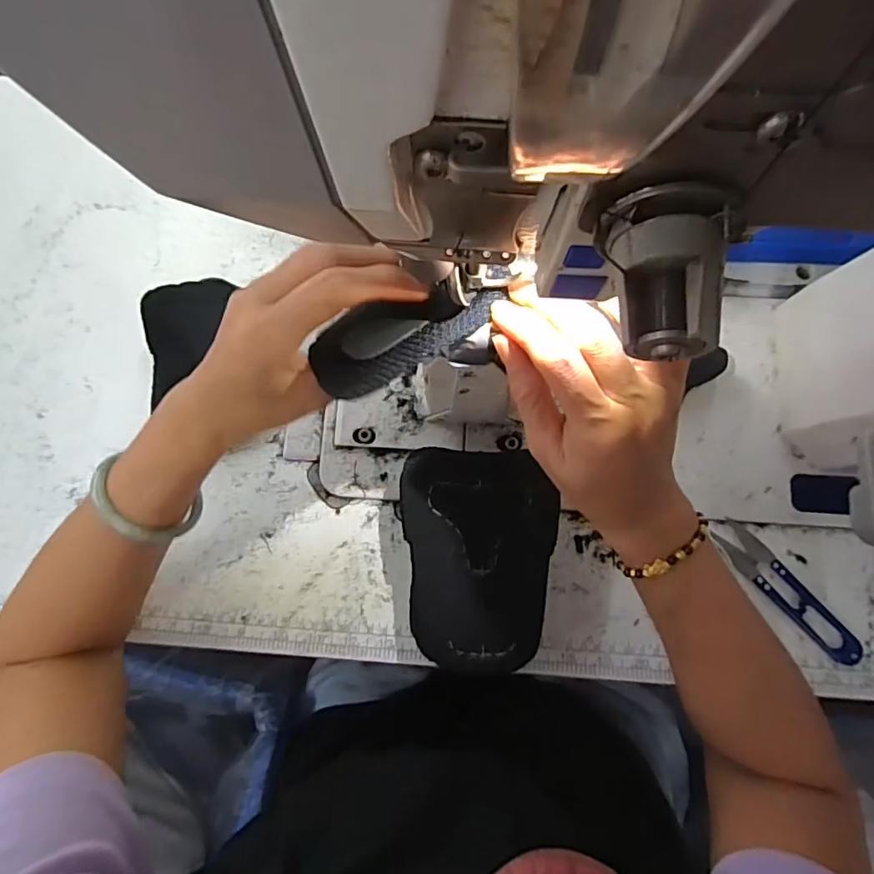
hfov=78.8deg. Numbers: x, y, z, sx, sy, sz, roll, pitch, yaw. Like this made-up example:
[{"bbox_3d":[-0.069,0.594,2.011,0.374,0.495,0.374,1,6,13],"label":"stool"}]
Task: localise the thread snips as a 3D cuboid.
[{"bbox_3d":[0.252,0.111,0.383,0.025,0.013,0.114,-36,75,-9],"label":"thread snips"}]

